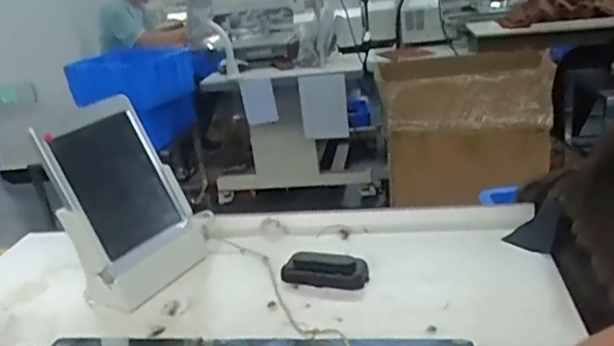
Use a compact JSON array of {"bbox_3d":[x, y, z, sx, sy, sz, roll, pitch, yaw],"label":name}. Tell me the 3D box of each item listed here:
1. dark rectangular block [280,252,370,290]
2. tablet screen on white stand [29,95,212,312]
[{"bbox_3d":[0.023,0.120,0.713,0.106,0.017,0.052,1,22,22],"label":"dark rectangular block"},{"bbox_3d":[-0.251,0.037,0.759,0.062,0.249,0.177,-19,11,37],"label":"tablet screen on white stand"}]

